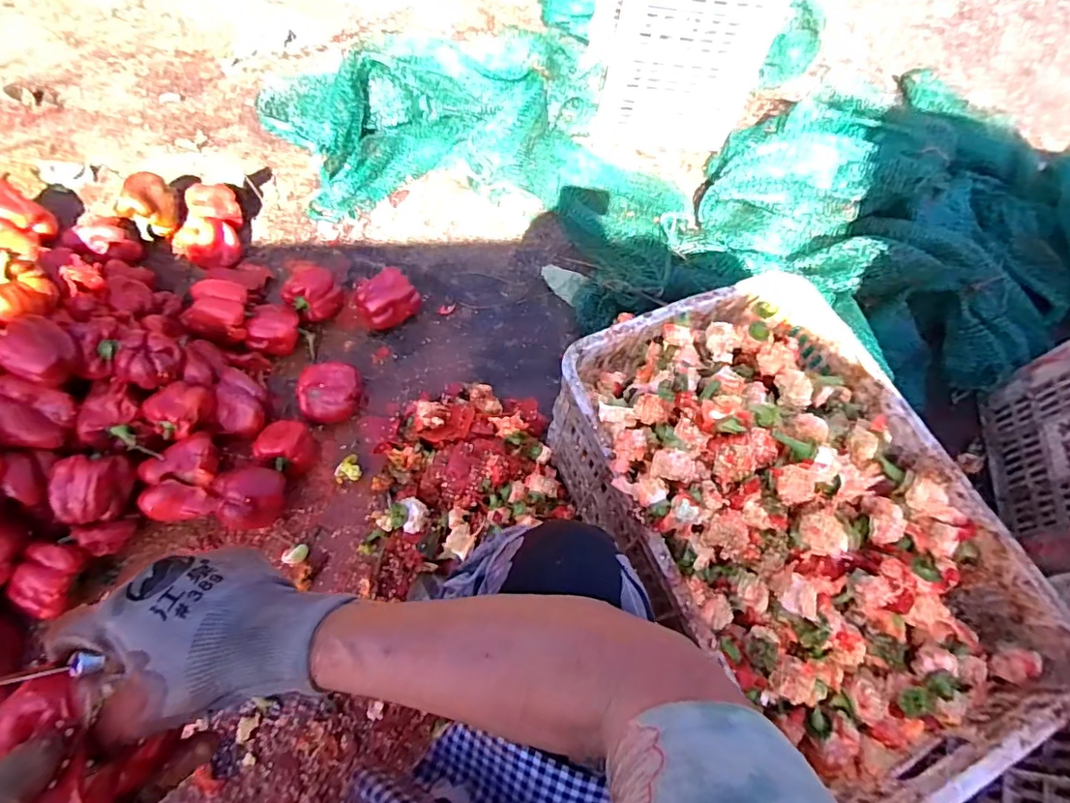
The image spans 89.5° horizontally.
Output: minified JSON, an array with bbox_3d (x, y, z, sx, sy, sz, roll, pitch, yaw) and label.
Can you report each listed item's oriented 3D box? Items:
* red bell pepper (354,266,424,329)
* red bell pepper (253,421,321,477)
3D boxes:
[{"bbox_3d":[-0.224,-0.152,0.827,0.088,0.071,0.062,-37,71,-20],"label":"red bell pepper"},{"bbox_3d":[-0.307,0.058,0.679,0.057,0.064,0.060,2,63,-3],"label":"red bell pepper"}]

